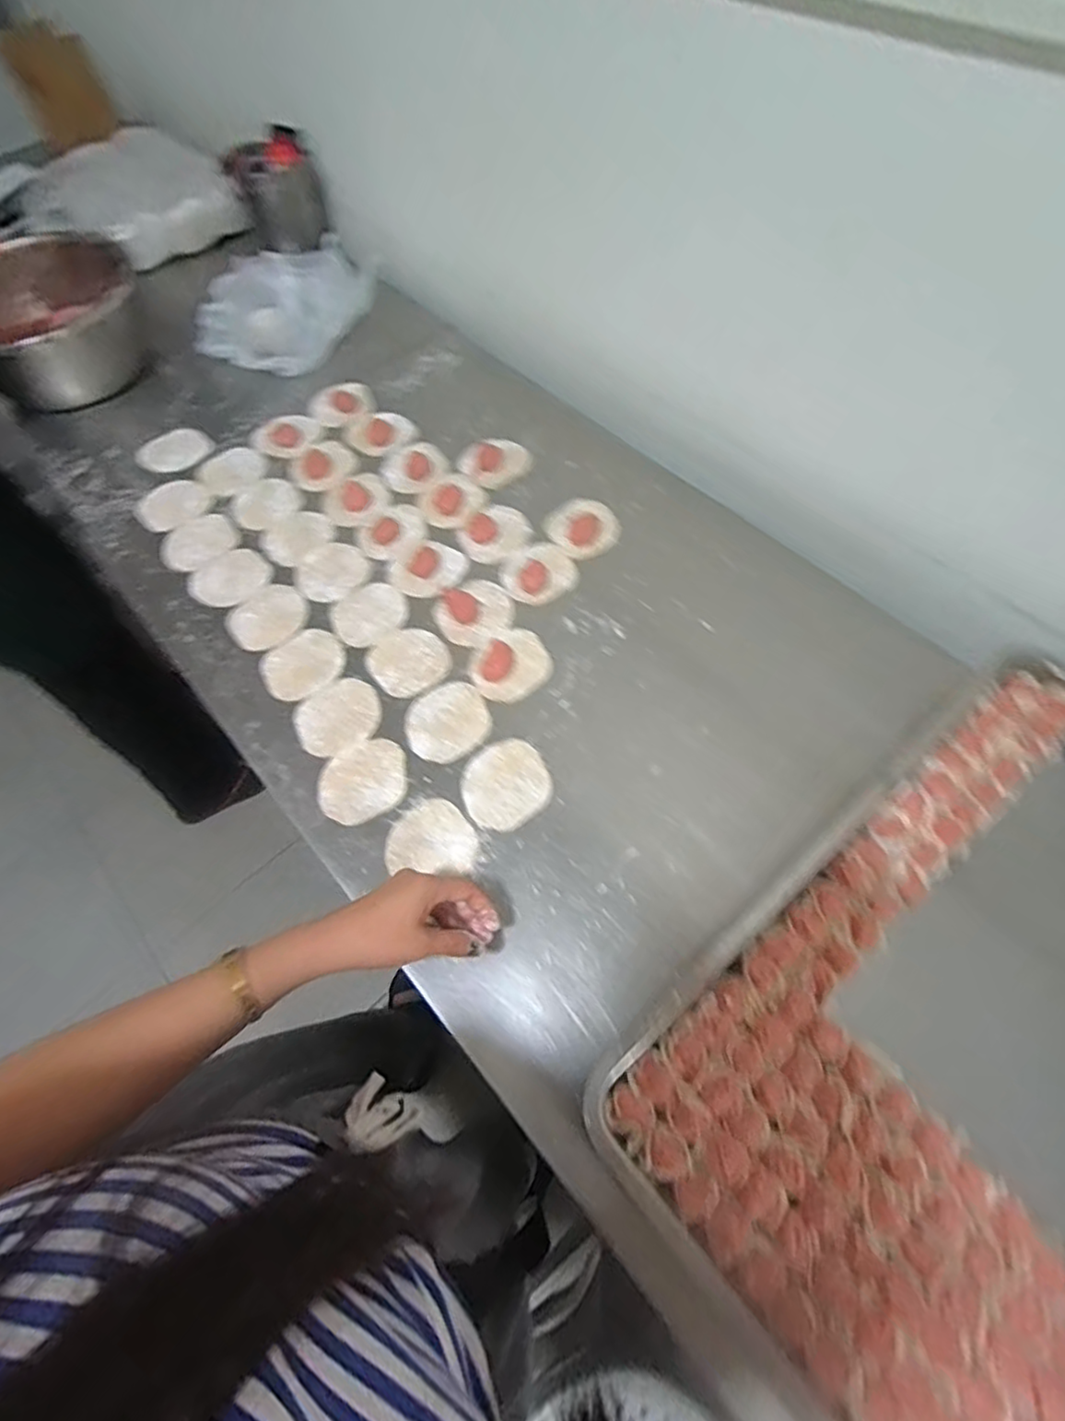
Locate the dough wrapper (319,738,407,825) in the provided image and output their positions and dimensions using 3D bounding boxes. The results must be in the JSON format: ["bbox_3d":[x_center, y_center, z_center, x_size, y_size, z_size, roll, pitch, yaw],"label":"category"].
[{"bbox_3d":[-0.166,0.069,0.622,0.085,0.004,0.079,-1,62,2],"label":"dough wrapper"}]

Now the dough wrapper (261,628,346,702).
[{"bbox_3d":[-0.253,-0.053,0.700,0.089,0.005,0.080,-38,67,-16],"label":"dough wrapper"}]

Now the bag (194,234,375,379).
[{"bbox_3d":[-0.355,-0.609,0.947,0.152,0.096,0.273,39,71,20],"label":"bag"}]

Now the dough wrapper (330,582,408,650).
[{"bbox_3d":[-0.192,-0.114,0.745,0.085,0.004,0.085,-3,61,5],"label":"dough wrapper"}]

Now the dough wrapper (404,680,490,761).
[{"bbox_3d":[-0.086,0.011,0.651,0.083,0.004,0.087,-1,62,2],"label":"dough wrapper"}]

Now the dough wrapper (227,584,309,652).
[{"bbox_3d":[-0.303,-0.108,0.725,0.088,0.005,0.082,-1,62,2],"label":"dough wrapper"}]

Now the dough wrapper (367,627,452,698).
[{"bbox_3d":[-0.137,-0.056,0.699,0.080,0.004,0.085,-1,62,2],"label":"dough wrapper"}]

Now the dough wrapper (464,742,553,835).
[{"bbox_3d":[-0.027,0.071,0.612,0.083,0.004,0.084,-1,62,2],"label":"dough wrapper"}]

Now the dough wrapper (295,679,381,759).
[{"bbox_3d":[-0.205,0.005,0.665,0.086,0.004,0.080,-29,65,-12],"label":"dough wrapper"}]

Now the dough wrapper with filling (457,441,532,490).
[{"bbox_3d":[-0.050,-0.332,0.845,0.090,0.009,0.082,-1,62,2],"label":"dough wrapper with filling"}]

